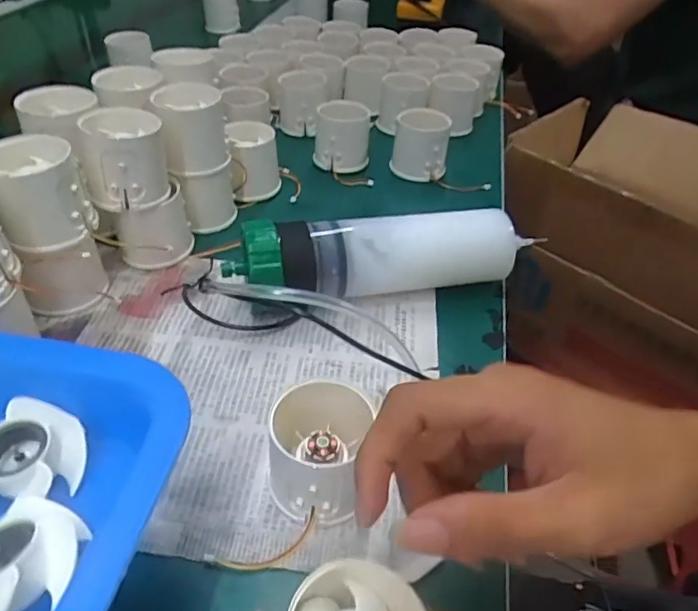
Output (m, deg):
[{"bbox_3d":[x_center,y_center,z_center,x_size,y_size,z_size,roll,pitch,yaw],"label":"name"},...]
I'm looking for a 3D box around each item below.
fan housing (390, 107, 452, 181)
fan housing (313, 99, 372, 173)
[{"bbox_3d":[0.070,-0.157,0.528,0.051,0.056,0.047,7,42,5],"label":"fan housing"},{"bbox_3d":[-0.007,-0.167,0.533,0.053,0.053,0.053,2,42,-1],"label":"fan housing"}]

